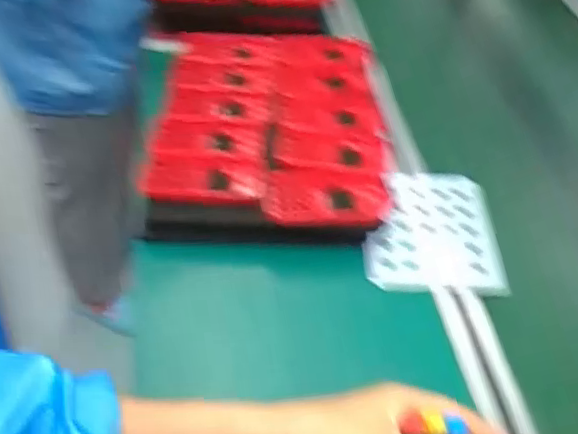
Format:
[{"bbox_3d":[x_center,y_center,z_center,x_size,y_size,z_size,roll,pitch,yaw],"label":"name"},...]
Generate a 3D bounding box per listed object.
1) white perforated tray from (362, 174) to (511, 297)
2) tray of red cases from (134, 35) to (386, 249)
[{"bbox_3d":[0.156,0.015,0.679,0.153,0.025,0.164,4,49,-7],"label":"white perforated tray"},{"bbox_3d":[-0.023,-0.118,0.755,0.267,0.052,0.364,2,45,-3],"label":"tray of red cases"}]

